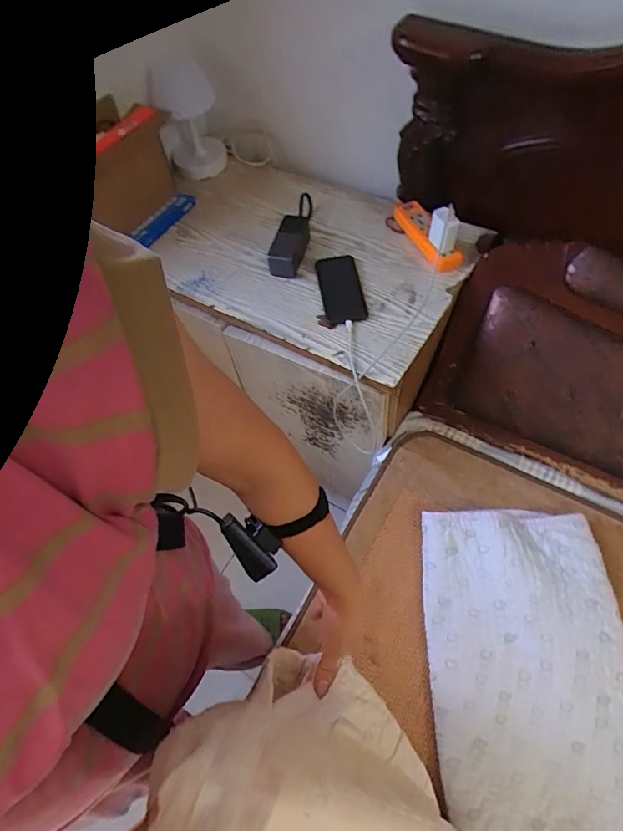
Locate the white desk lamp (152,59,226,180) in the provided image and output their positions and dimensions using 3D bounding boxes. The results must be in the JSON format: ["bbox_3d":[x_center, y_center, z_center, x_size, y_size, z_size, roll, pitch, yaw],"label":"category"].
[{"bbox_3d":[-0.274,-0.662,1.060,0.131,0.215,0.161,-15,58,-6],"label":"white desk lamp"}]

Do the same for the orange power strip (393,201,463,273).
[{"bbox_3d":[0.232,-0.365,0.954,0.055,0.046,0.214,-26,60,-11],"label":"orange power strip"}]

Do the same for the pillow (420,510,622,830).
[{"bbox_3d":[0.345,0.388,0.732,0.312,0.058,0.481,-3,58,1],"label":"pillow"}]

